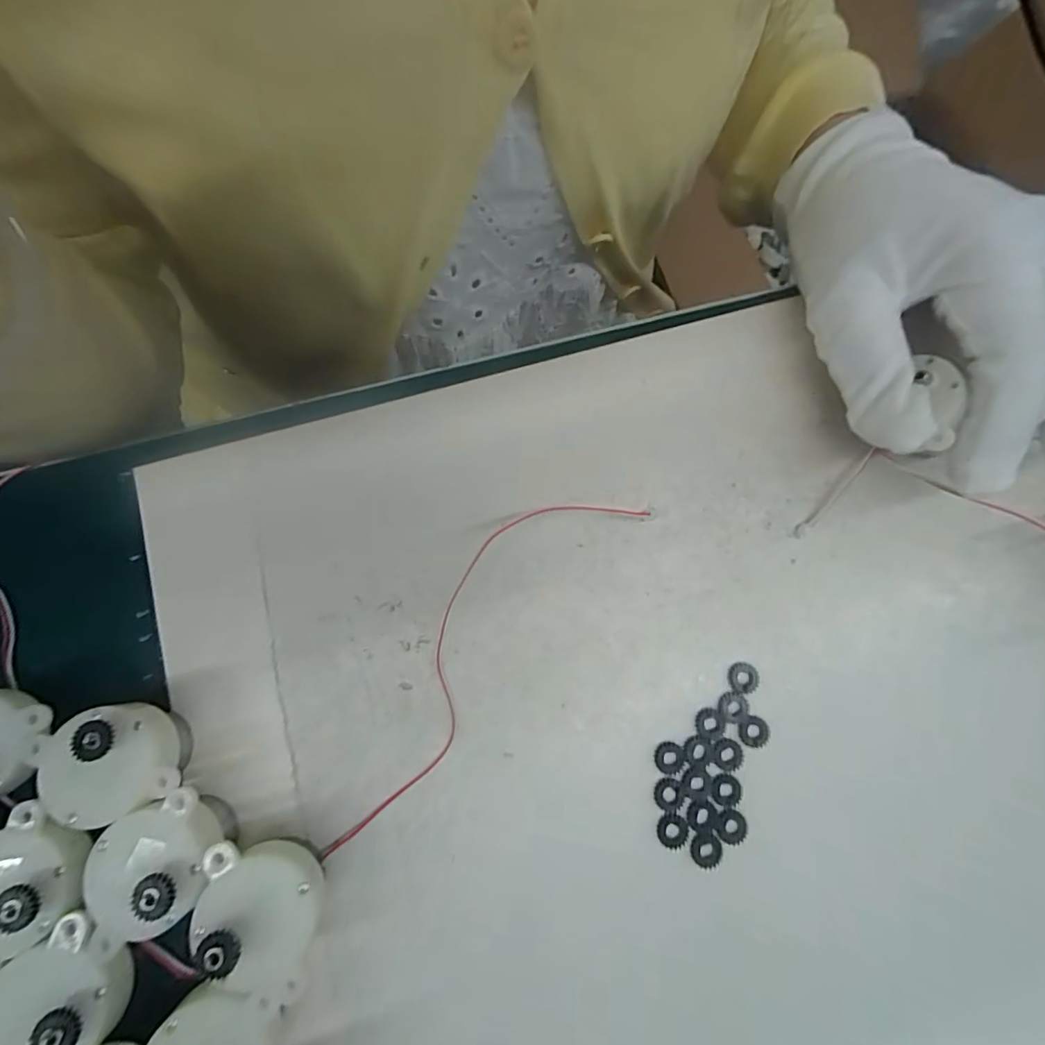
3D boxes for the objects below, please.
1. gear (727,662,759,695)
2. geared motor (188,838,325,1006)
[{"bbox_3d":[0.079,0.056,0.179,0.011,0.004,0.011,0,78,-1],"label":"gear"},{"bbox_3d":[-0.074,0.112,0.147,0.033,0.032,0.036,4,78,0],"label":"geared motor"}]

